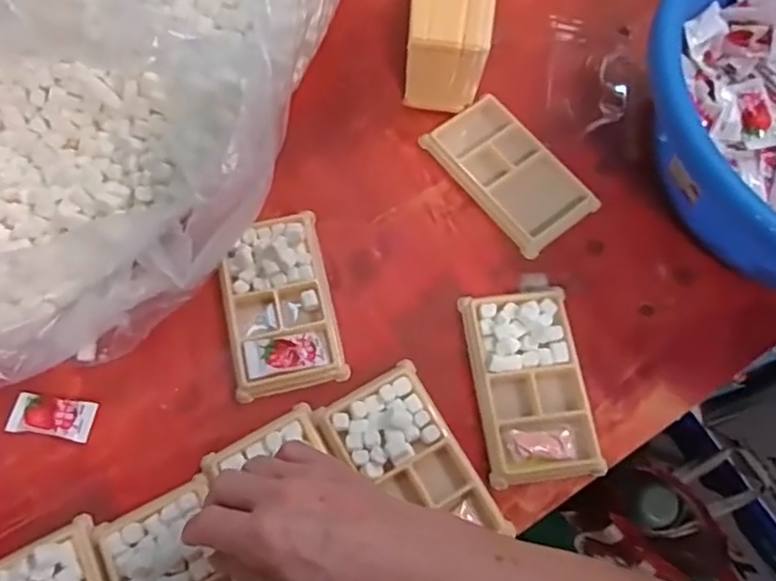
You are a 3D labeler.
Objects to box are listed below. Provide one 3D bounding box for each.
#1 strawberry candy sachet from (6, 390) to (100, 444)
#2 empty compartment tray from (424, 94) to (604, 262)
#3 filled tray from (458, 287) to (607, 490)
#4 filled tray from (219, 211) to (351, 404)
[{"bbox_3d":[-0.232,0.087,0.434,0.057,0.008,0.027,9,69,2],"label":"strawberry candy sachet"},{"bbox_3d":[0.100,-0.097,0.516,0.075,0.012,0.133,-36,74,-15],"label":"empty compartment tray"},{"bbox_3d":[0.102,0.065,0.450,0.075,0.017,0.137,-7,69,-5],"label":"filled tray"},{"bbox_3d":[-0.082,0.008,0.465,0.076,0.018,0.131,-12,69,-6],"label":"filled tray"}]

